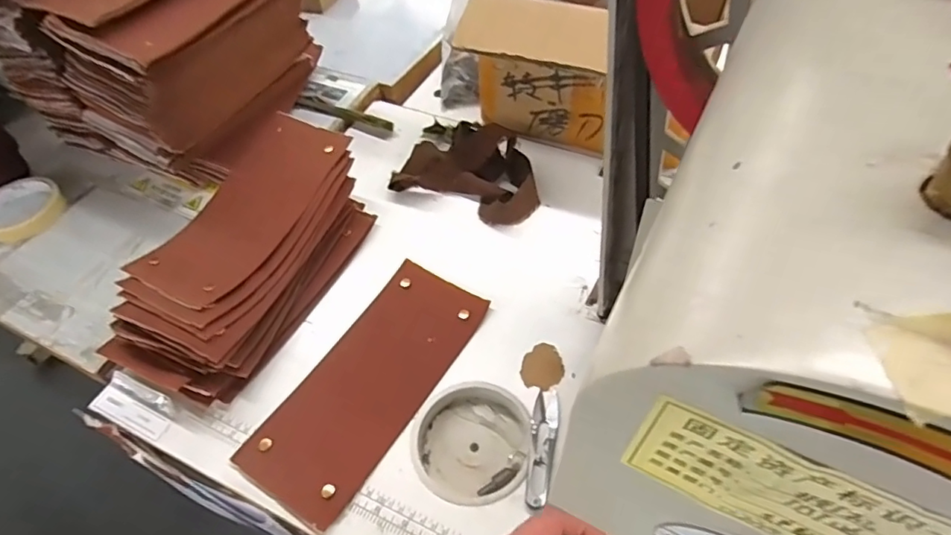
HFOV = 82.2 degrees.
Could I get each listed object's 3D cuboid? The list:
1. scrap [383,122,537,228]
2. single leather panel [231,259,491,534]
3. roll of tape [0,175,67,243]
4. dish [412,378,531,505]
[{"bbox_3d":[-0.002,-0.121,0.663,0.180,0.039,0.123,20,56,17],"label":"scrap"},{"bbox_3d":[-0.098,0.106,0.522,0.109,0.008,0.253,26,60,21],"label":"single leather panel"},{"bbox_3d":[-0.548,-0.073,0.657,0.091,0.019,0.091,-1,53,2],"label":"roll of tape"},{"bbox_3d":[-0.003,0.158,0.494,0.102,0.031,0.111,-1,53,2],"label":"dish"}]

